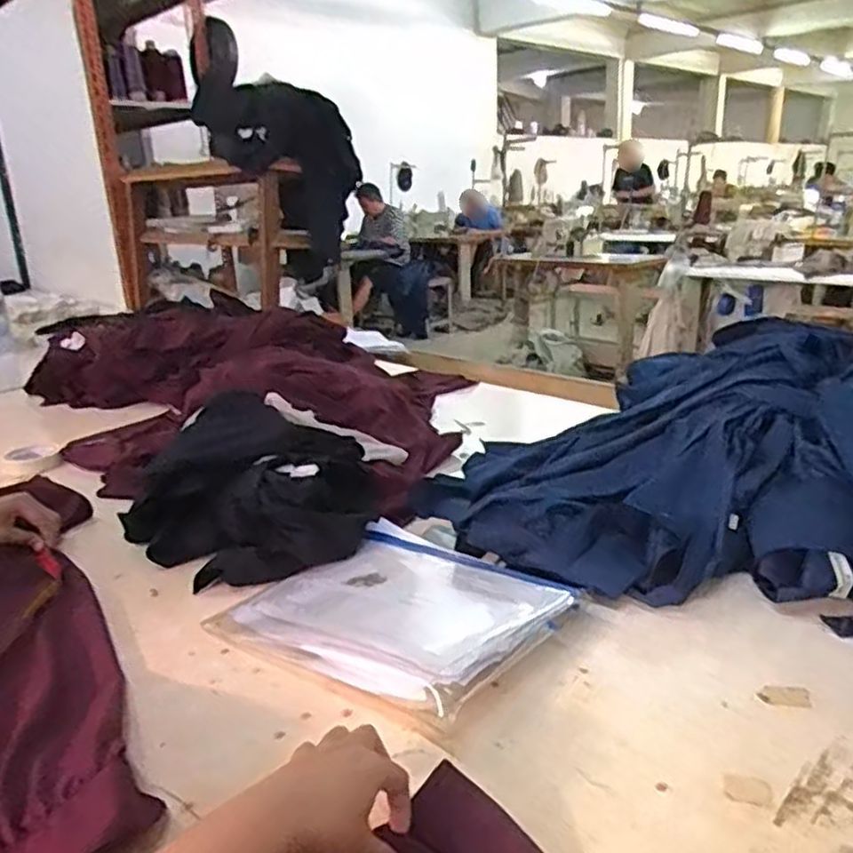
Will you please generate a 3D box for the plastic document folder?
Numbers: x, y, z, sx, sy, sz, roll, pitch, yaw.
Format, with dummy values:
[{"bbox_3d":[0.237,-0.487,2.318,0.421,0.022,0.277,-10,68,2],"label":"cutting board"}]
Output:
[{"bbox_3d":[-0.029,0.185,0.754,0.311,0.035,0.252,6,18,40],"label":"plastic document folder"}]

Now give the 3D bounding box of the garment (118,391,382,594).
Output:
[{"bbox_3d":[-0.225,0.076,0.938,0.304,0.132,0.272,12,24,36],"label":"garment"}]

